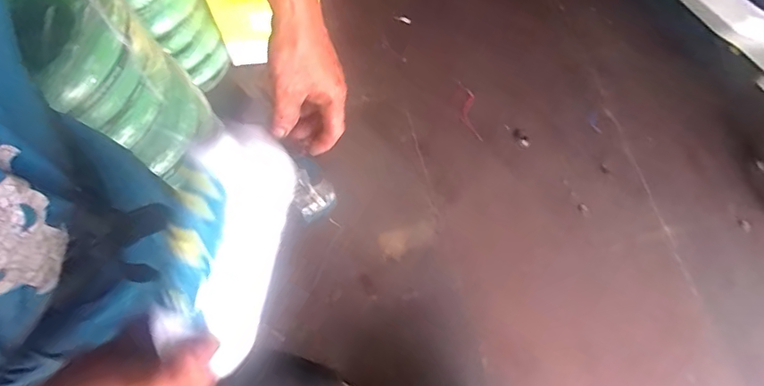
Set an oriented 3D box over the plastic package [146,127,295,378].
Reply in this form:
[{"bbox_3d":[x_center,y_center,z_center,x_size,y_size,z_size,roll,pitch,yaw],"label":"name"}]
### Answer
[{"bbox_3d":[-0.101,0.040,0.319,0.061,0.043,0.158,16,104,7],"label":"plastic package"}]

